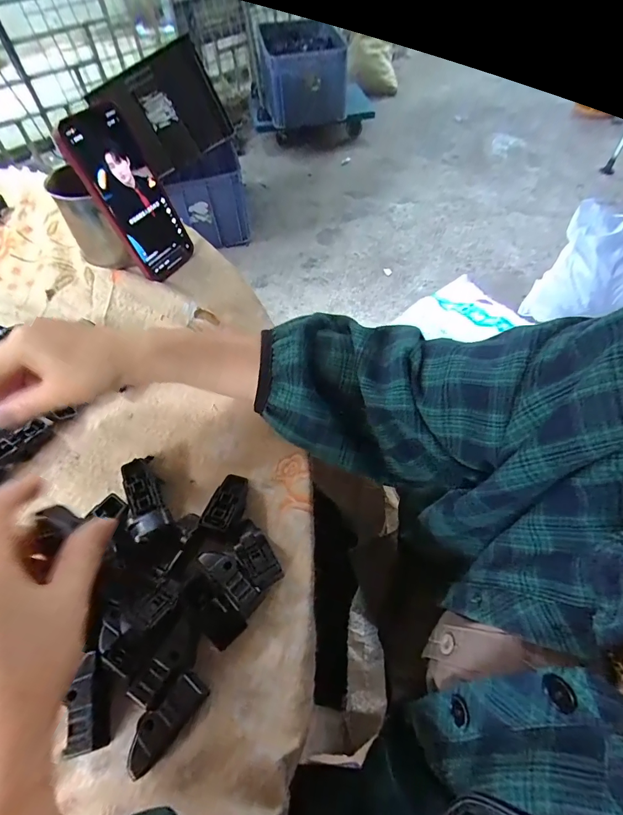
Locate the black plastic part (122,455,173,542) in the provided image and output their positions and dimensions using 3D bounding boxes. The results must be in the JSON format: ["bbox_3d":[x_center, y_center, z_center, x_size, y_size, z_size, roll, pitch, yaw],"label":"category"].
[{"bbox_3d":[-0.126,0.067,0.297,0.026,0.026,0.072,-25,61,-15],"label":"black plastic part"}]

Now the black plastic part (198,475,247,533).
[{"bbox_3d":[-0.062,0.071,0.294,0.024,0.023,0.046,9,58,6],"label":"black plastic part"}]

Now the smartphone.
[{"bbox_3d":[-0.188,-0.222,0.422,0.012,0.160,0.076,17,57,34],"label":"smartphone"}]

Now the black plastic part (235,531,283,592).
[{"bbox_3d":[-0.037,0.107,0.276,0.021,0.016,0.038,-27,61,-16],"label":"black plastic part"}]

